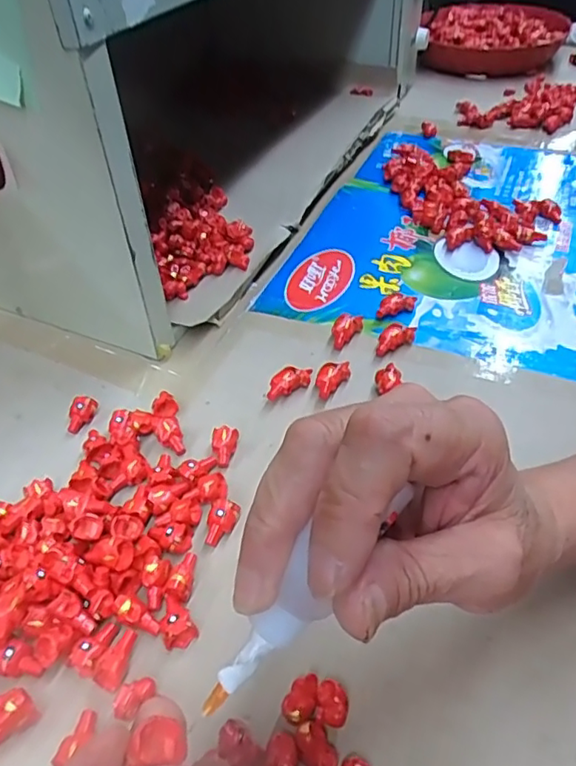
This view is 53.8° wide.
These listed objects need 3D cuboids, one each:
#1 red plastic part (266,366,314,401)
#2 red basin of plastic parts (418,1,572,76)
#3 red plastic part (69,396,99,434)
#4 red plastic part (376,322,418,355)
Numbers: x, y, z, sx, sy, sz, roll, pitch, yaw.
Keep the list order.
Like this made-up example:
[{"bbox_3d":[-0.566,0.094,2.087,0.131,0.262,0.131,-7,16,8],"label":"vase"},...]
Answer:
[{"bbox_3d":[0.000,0.000,0.405,0.036,0.018,0.014,-22,47,-18],"label":"red plastic part"},{"bbox_3d":[0.328,-0.554,0.906,0.221,0.061,0.195,11,46,14],"label":"red basin of plastic parts"},{"bbox_3d":[-0.144,0.022,0.398,0.016,0.013,0.024,2,45,6],"label":"red plastic part"},{"bbox_3d":[0.081,-0.035,0.435,0.033,0.017,0.016,-27,49,-22],"label":"red plastic part"}]

